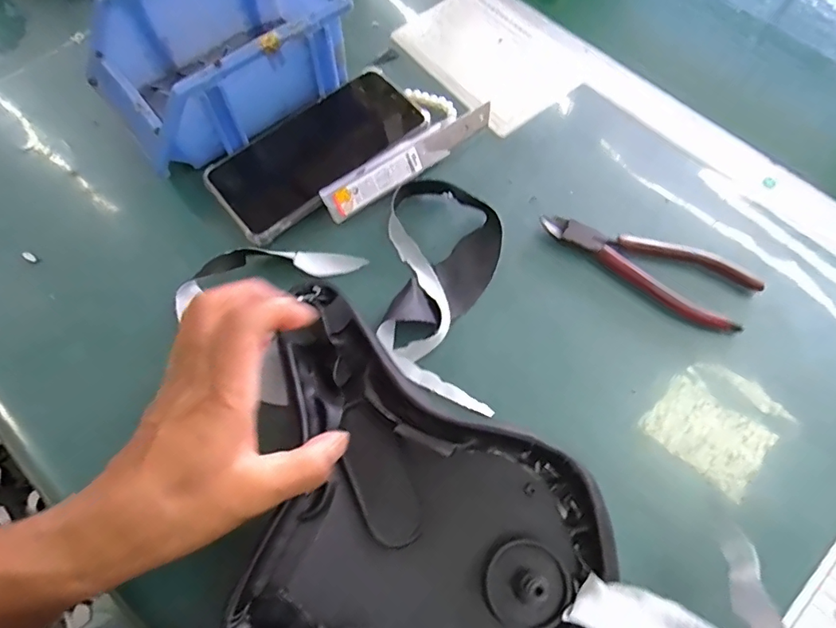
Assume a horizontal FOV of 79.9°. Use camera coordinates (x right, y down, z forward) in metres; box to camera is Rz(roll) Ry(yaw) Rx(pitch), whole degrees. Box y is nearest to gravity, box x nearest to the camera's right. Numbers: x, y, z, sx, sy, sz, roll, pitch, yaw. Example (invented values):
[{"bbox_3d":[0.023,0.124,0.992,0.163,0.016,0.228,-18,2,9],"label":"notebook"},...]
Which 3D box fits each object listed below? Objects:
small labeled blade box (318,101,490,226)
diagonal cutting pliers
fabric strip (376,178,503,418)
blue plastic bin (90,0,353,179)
[{"bbox_3d":[-0.004,-0.119,0.381,0.153,0.023,0.023,-36,74,-13],"label":"small labeled blade box"},{"bbox_3d":[0.168,-0.043,0.363,0.148,0.012,0.053,32,72,11],"label":"diagonal cutting pliers"},{"bbox_3d":[0.016,-0.021,0.347,0.079,0.022,0.166,5,69,1],"label":"fabric strip"},{"bbox_3d":[-0.147,-0.201,0.382,0.181,0.074,0.119,-37,74,-13],"label":"blue plastic bin"}]

